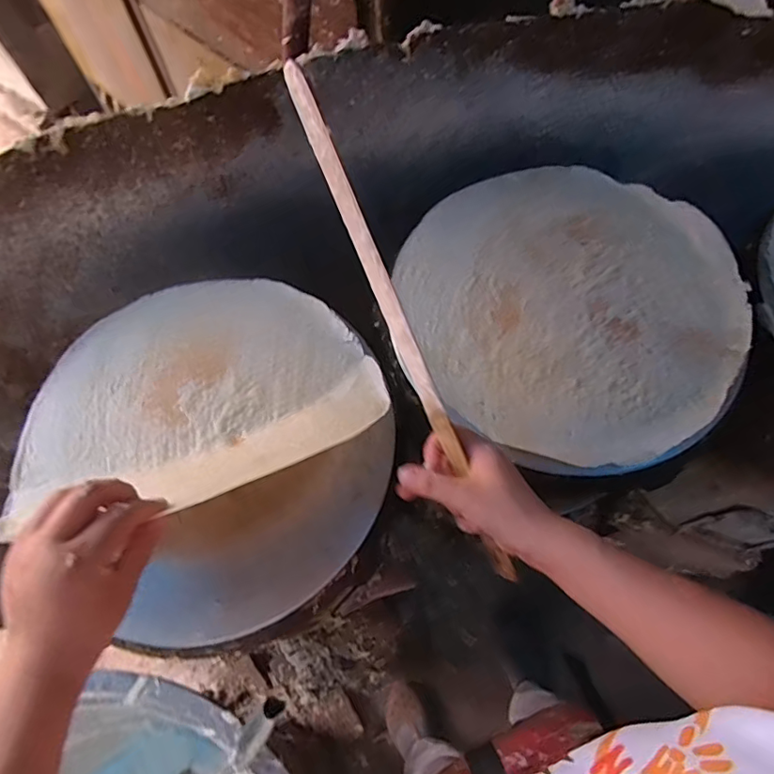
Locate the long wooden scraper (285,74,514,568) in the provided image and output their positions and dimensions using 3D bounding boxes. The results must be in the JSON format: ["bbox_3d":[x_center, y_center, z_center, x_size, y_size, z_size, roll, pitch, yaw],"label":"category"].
[{"bbox_3d":[0.014,-0.036,0.417,0.012,0.025,0.431,-26,99,-11],"label":"long wooden scraper"}]

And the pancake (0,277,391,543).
[{"bbox_3d":[-0.192,-0.015,0.504,0.354,0.116,0.265,-7,68,-4],"label":"pancake"}]

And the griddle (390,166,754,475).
[{"bbox_3d":[0.189,-0.094,0.566,0.356,0.030,0.347,0,67,0],"label":"griddle"}]

